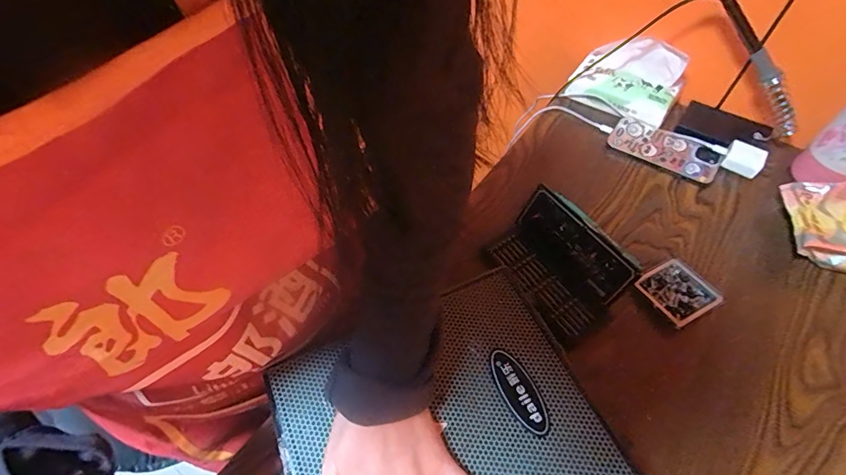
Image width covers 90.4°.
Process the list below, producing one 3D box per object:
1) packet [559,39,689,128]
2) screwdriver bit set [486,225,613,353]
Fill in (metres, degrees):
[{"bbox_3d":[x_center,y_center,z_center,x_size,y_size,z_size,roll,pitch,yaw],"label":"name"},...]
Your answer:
[{"bbox_3d":[0.295,-0.236,0.614,0.145,0.027,0.104,30,108,26],"label":"packet"},{"bbox_3d":[0.134,0.053,0.475,0.063,0.013,0.145,-34,63,-16],"label":"screwdriver bit set"}]

